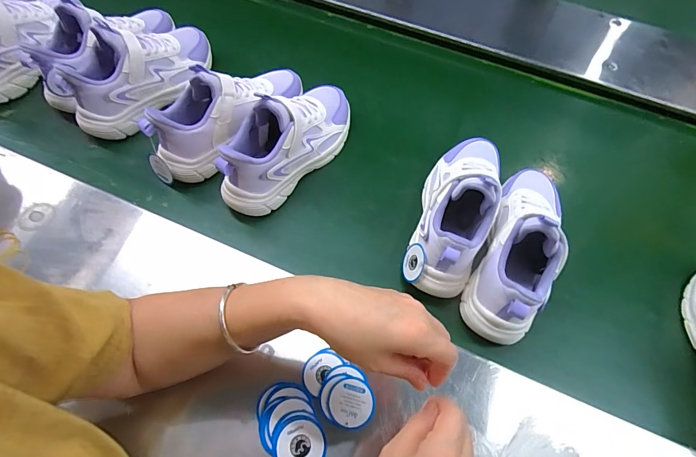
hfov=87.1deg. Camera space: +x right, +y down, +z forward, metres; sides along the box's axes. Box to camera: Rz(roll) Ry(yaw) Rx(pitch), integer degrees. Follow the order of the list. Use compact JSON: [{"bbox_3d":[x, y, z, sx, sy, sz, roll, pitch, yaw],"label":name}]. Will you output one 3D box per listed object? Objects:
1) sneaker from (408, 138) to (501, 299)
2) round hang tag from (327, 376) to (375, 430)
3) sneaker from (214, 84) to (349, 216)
[{"bbox_3d":[0.149,-0.042,0.477,0.088,0.113,0.248,18,61,7],"label":"sneaker"},{"bbox_3d":[0.003,0.181,0.381,0.047,0.004,0.047,2,64,-3],"label":"round hang tag"},{"bbox_3d":[-0.080,-0.139,0.522,0.088,0.107,0.258,33,64,14],"label":"sneaker"}]

